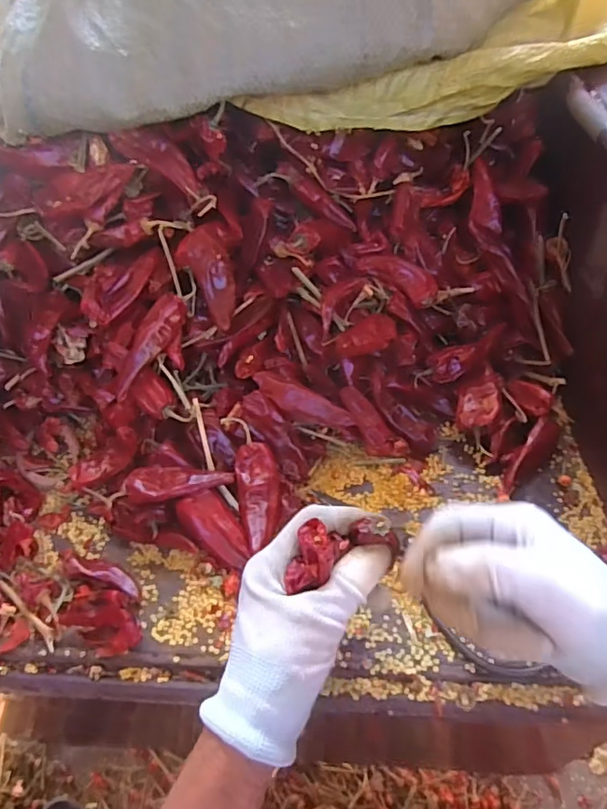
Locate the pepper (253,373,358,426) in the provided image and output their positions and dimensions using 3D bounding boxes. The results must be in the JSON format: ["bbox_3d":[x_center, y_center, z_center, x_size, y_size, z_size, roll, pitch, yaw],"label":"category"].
[{"bbox_3d":[-0.002,0.000,0.452,0.089,0.020,0.028,26,51,8],"label":"pepper"}]

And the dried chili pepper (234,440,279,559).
[{"bbox_3d":[-0.035,0.073,0.427,0.033,0.023,0.080,-5,61,-2],"label":"dried chili pepper"}]

